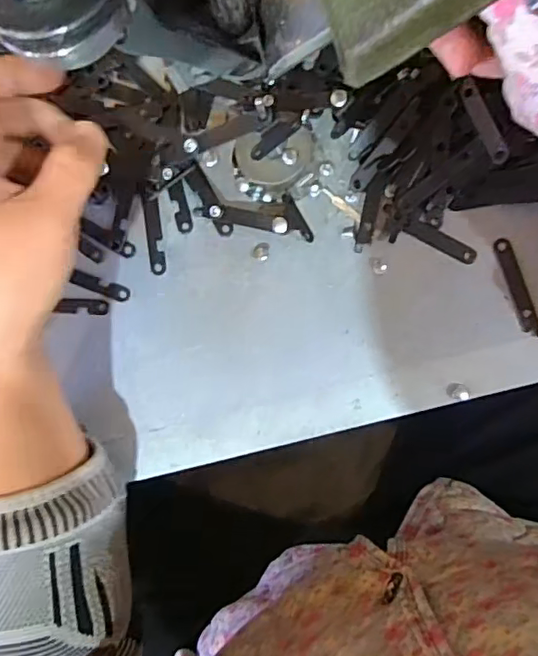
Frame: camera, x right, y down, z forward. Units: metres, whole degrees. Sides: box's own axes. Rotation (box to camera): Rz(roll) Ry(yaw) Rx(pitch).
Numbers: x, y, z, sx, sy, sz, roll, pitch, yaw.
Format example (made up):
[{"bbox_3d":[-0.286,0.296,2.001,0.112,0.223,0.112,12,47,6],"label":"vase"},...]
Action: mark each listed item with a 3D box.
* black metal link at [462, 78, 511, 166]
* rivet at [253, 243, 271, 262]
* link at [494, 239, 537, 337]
[{"bbox_3d":[0.106,-0.101,0.280,0.008,0.005,0.044,-20,78,6],"label":"black metal link"},{"bbox_3d":[-0.004,-0.042,0.309,0.009,0.004,0.010,14,96,3],"label":"rivet"},{"bbox_3d":[0.129,-0.020,0.296,0.009,0.004,0.053,-19,87,12],"label":"link"}]

